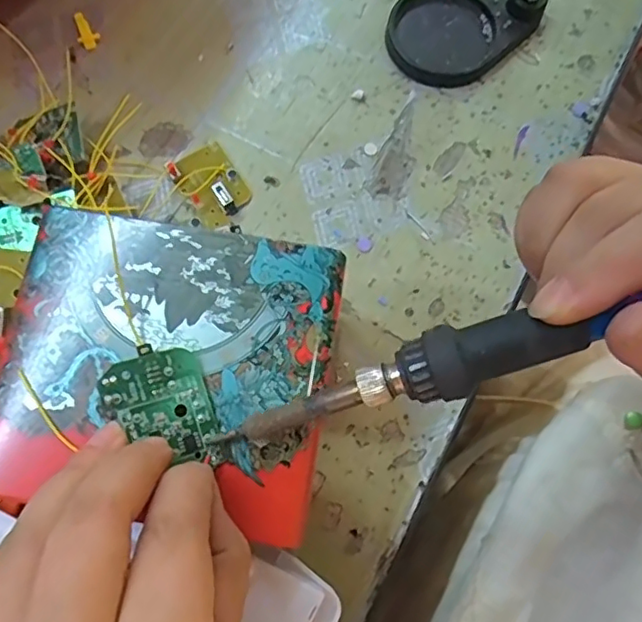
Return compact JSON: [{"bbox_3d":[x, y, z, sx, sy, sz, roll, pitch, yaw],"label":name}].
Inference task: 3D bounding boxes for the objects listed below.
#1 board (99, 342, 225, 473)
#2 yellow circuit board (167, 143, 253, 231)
[{"bbox_3d":[-0.054,0.033,0.201,0.035,0.007,0.043,-13,78,-28],"label":"board"},{"bbox_3d":[-0.060,-0.070,0.328,0.032,0.008,0.044,-37,78,-11],"label":"yellow circuit board"}]

